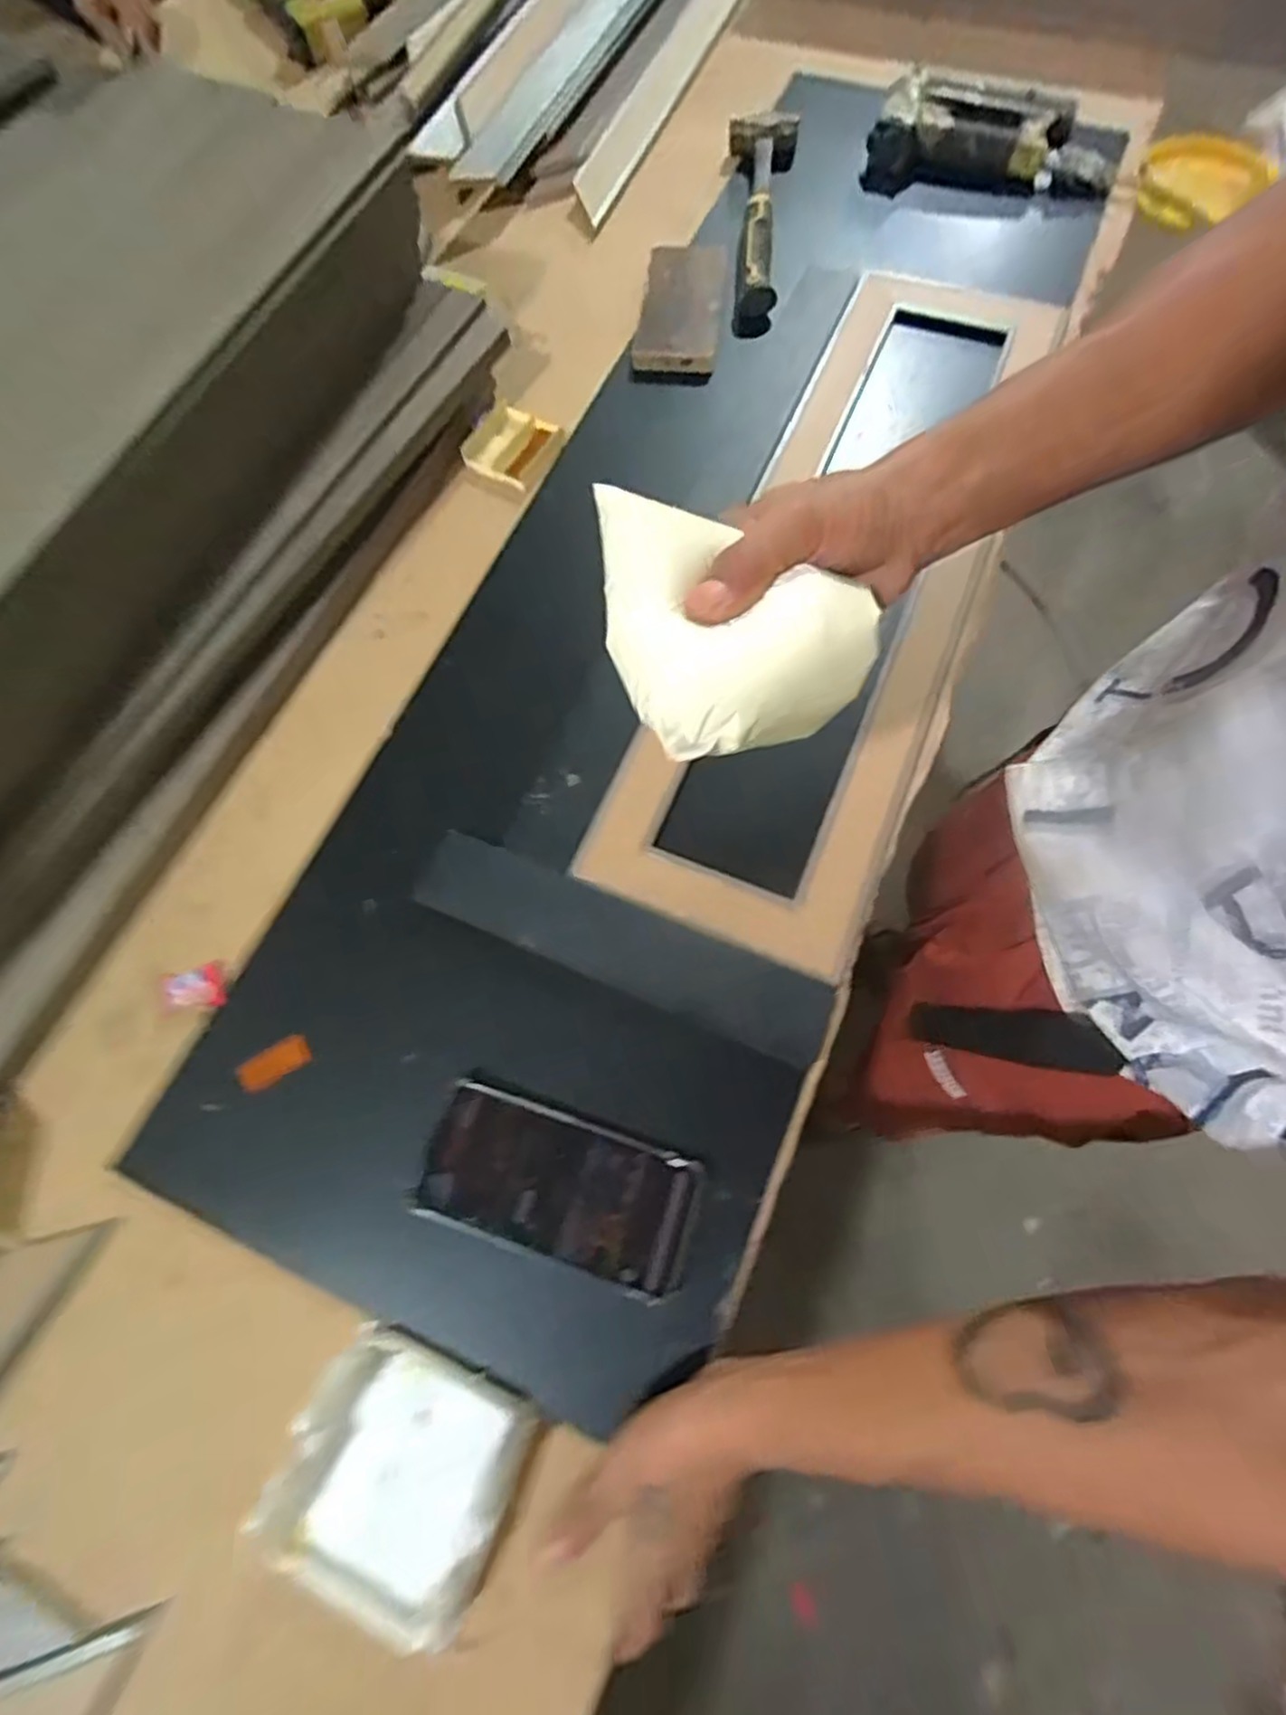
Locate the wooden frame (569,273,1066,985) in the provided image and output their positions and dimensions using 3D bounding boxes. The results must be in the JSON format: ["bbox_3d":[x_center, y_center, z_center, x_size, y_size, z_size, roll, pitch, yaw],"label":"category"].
[{"bbox_3d":[0.171,-0.243,0.570,0.200,0.037,0.663,20,72,12],"label":"wooden frame"}]

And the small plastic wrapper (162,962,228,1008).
[{"bbox_3d":[-0.307,0.089,0.485,0.038,0.014,0.028,-15,70,-4],"label":"small plastic wrapper"}]

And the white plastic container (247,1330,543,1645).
[{"bbox_3d":[-0.128,0.325,0.363,0.112,0.040,0.111,20,72,9],"label":"white plastic container"}]

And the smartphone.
[{"bbox_3d":[-0.051,0.194,0.421,0.162,0.013,0.078,16,71,7],"label":"smartphone"}]

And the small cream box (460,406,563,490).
[{"bbox_3d":[-0.120,-0.373,0.644,0.075,0.013,0.066,32,74,12],"label":"small cream box"}]

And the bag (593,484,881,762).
[{"bbox_3d":[0.039,-0.102,0.302,0.110,0.039,0.120,-20,71,-5],"label":"bag"}]

